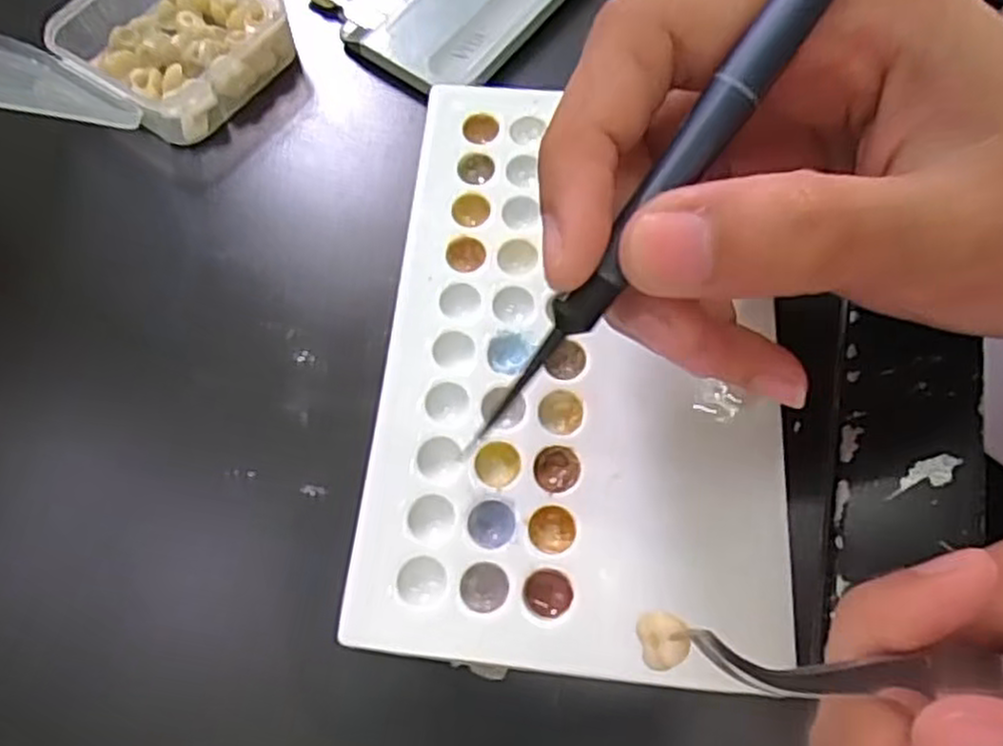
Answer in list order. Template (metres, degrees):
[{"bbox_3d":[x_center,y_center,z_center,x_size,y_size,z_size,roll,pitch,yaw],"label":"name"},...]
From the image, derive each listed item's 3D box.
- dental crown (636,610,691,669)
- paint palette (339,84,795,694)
[{"bbox_3d":[0.024,0.039,0.112,0.007,0.006,0.008,-8,66,-2],"label":"dental crown"},{"bbox_3d":[0.019,-0.008,0.183,0.092,0.005,0.147,4,66,4],"label":"paint palette"}]

